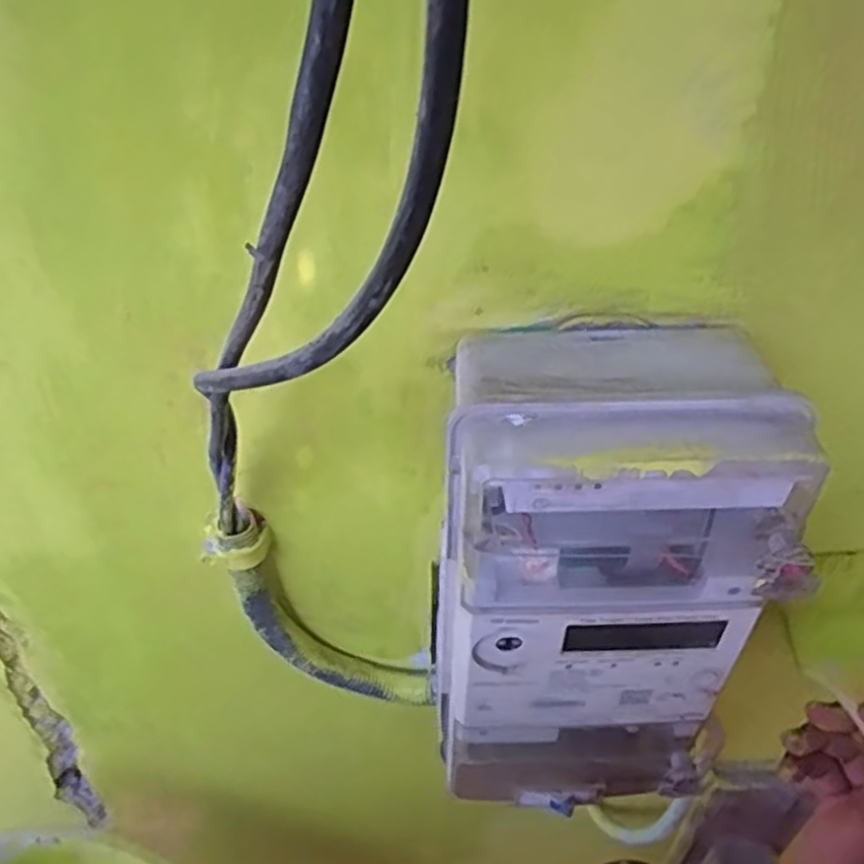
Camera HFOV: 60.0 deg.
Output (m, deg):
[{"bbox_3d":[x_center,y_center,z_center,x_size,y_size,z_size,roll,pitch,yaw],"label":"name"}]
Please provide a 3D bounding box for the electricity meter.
[{"bbox_3d":[0.072,0.071,0.348,0.124,0.221,0.104,-4,41,-5],"label":"electricity meter"}]

